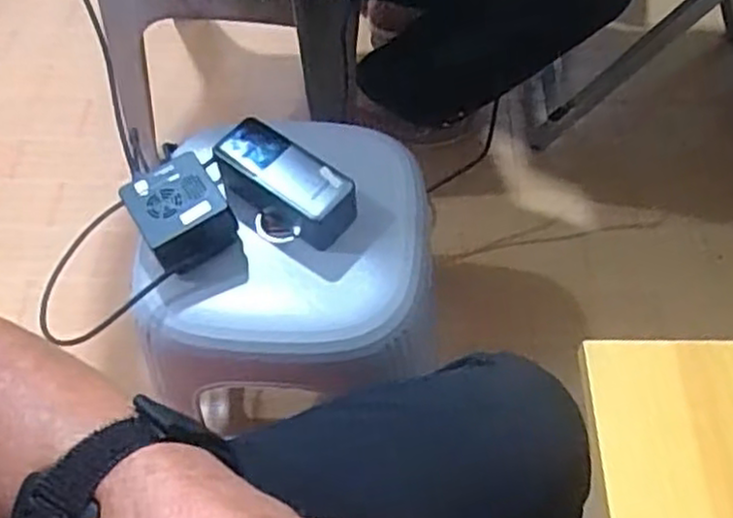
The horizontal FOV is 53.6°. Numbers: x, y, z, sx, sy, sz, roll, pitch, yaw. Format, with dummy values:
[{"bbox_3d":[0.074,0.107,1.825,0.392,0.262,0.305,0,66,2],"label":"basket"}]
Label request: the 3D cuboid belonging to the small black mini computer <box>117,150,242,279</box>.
[{"bbox_3d":[-0.161,-0.040,0.624,0.074,0.046,0.085,-29,62,-15],"label":"small black mini computer"}]

